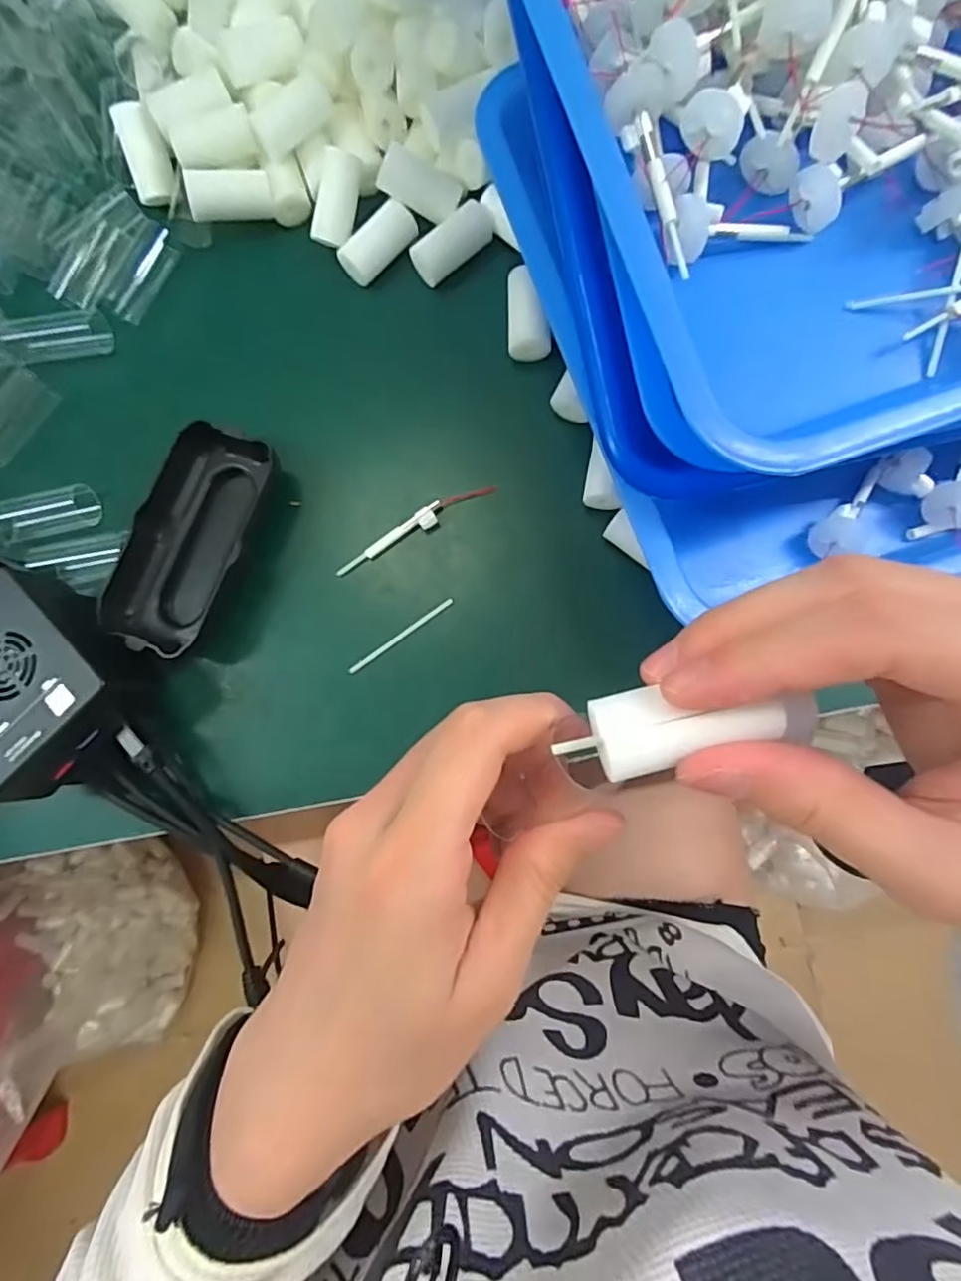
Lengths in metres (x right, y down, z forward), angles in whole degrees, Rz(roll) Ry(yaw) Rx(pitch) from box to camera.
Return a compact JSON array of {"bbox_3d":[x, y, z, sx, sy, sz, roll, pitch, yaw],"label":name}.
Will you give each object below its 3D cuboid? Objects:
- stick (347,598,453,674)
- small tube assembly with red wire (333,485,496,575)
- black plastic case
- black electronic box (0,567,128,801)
[{"bbox_3d":[-0.039,-0.002,0.294,0.060,0.004,0.004,-35,82,-1],"label":"stick"},{"bbox_3d":[-0.033,-0.057,0.298,0.088,0.008,0.009,-31,82,0],"label":"small tube assembly with red wire"},{"bbox_3d":[-0.145,-0.051,0.296,0.040,0.023,0.114,23,85,7],"label":"black plastic case"},{"bbox_3d":[-0.204,0.019,0.276,0.080,0.047,0.081,44,88,8],"label":"black electronic box"}]

